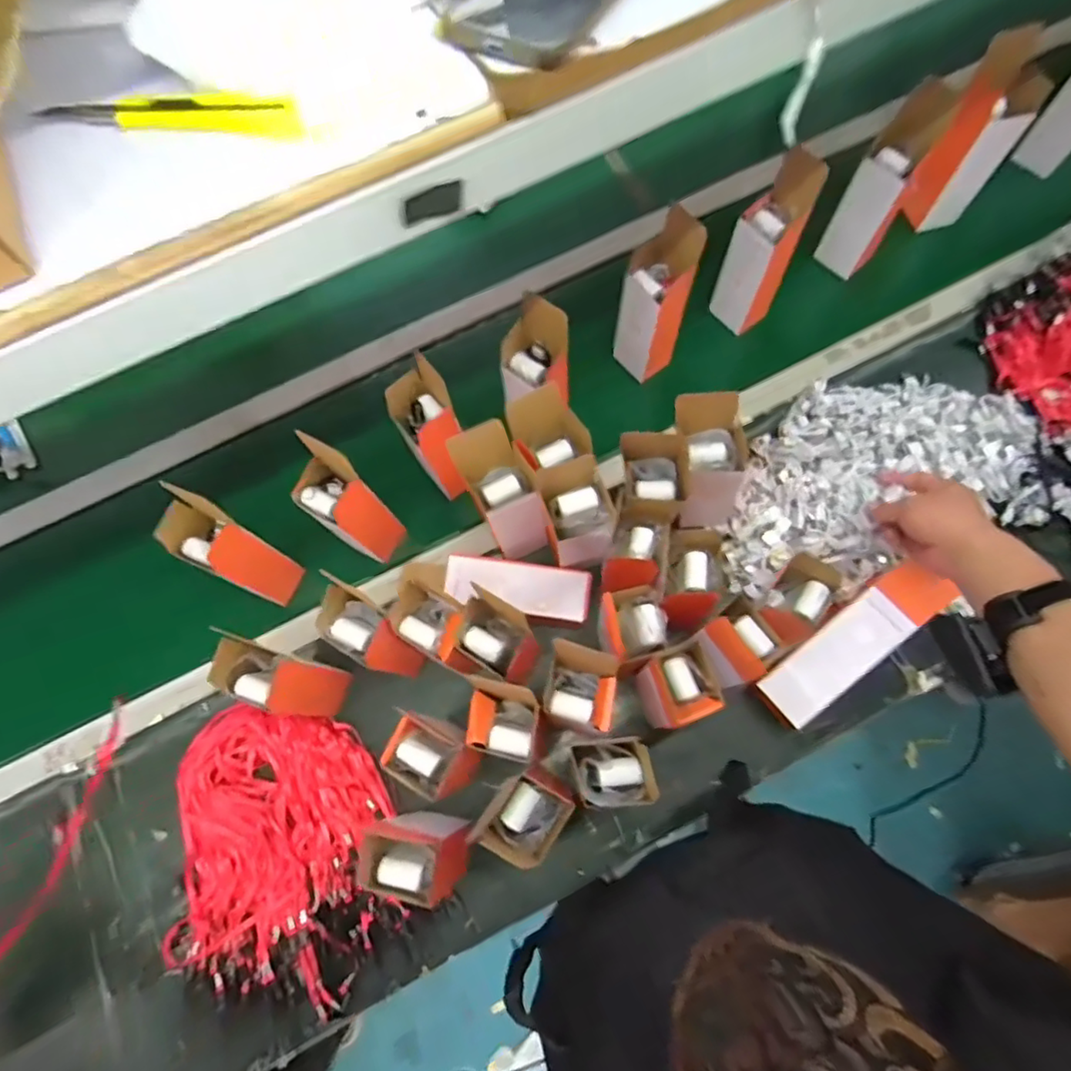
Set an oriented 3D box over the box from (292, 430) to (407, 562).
[{"bbox_3d":[-0.228,-0.035,0.724,0.087,0.178,0.071,38,77,13],"label":"box"}]

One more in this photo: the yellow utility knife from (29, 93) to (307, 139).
[{"bbox_3d":[-0.197,-0.229,0.321,0.144,0.011,0.020,4,72,3],"label":"yellow utility knife"}]

